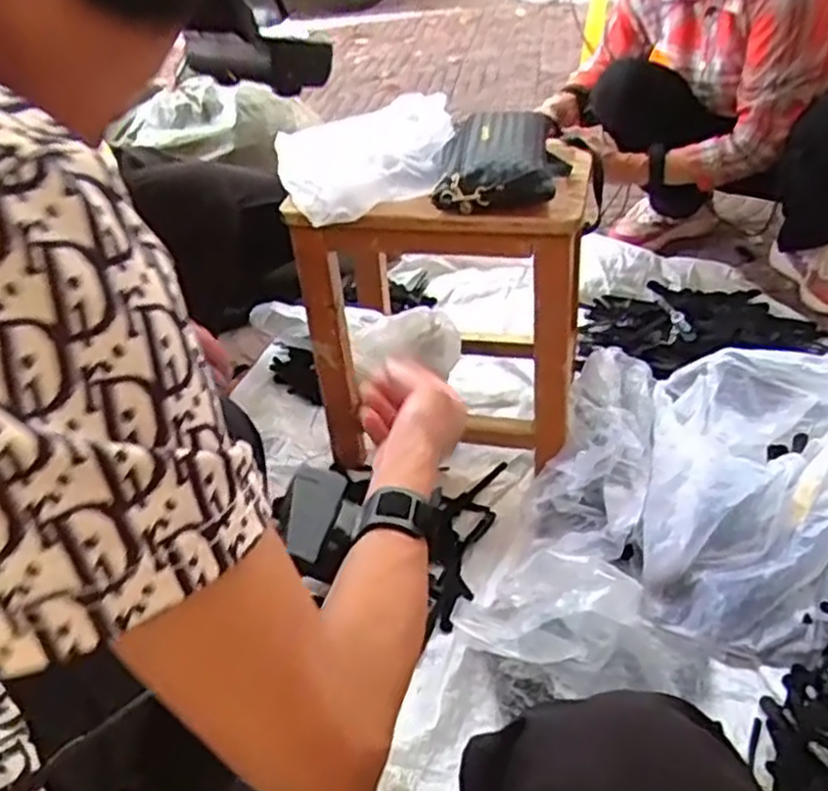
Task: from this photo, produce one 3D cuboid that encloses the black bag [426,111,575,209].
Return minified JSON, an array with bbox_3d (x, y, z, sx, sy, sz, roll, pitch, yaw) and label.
[{"bbox_3d":[0.097,-0.263,0.862,0.140,0.044,0.180,0,41,7],"label":"black bag"}]

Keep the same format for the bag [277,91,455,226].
[{"bbox_3d":[-0.045,-0.270,0.875,0.203,0.061,0.159,-15,42,-10],"label":"bag"}]

